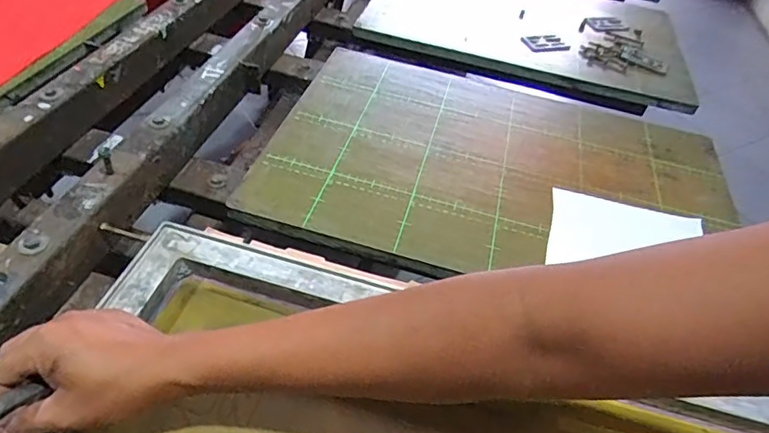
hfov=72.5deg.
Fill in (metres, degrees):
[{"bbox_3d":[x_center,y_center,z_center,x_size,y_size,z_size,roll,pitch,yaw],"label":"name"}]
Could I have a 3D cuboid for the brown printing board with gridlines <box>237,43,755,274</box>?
[{"bbox_3d":[0.153,-0.071,0.694,0.575,0.014,0.409,15,45,6],"label":"brown printing board with gridlines"}]

